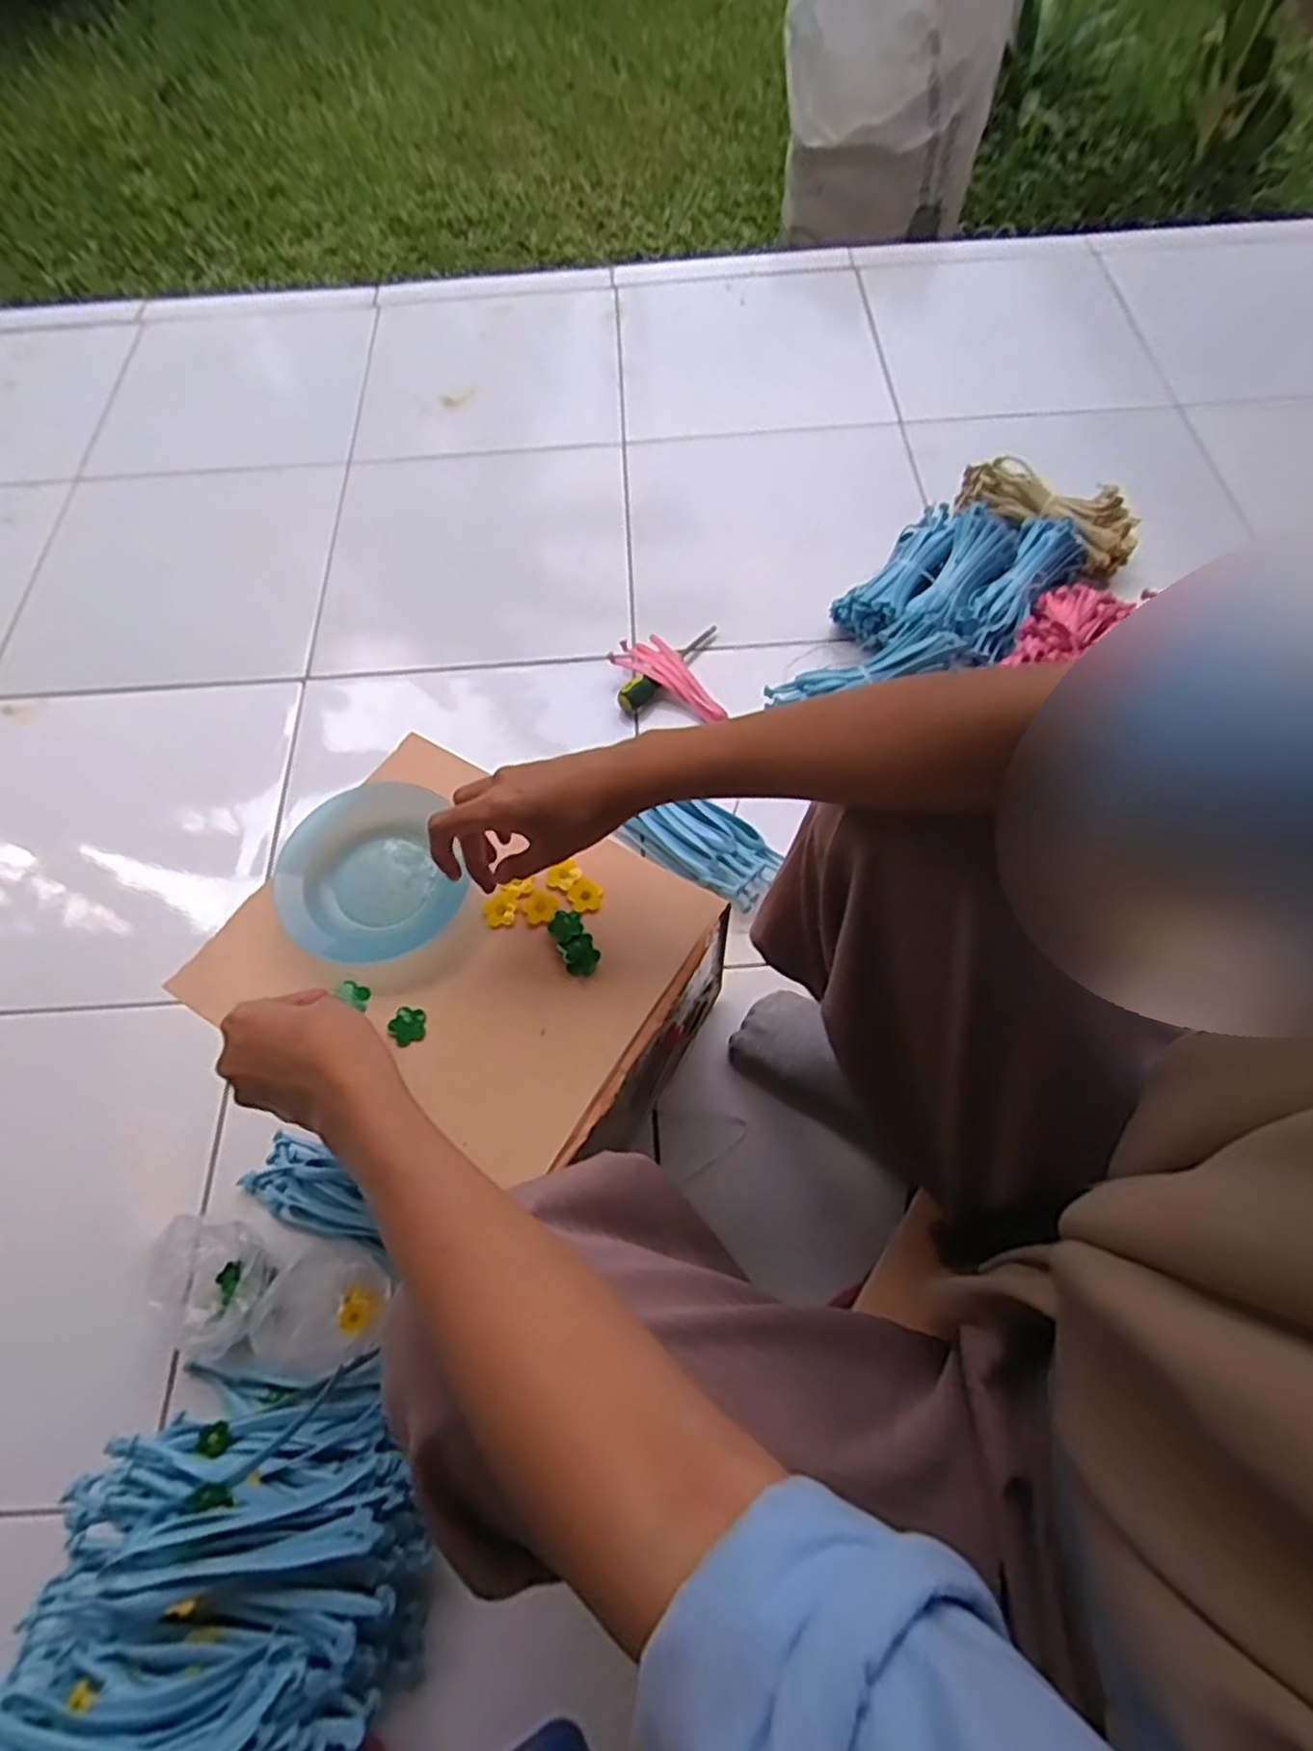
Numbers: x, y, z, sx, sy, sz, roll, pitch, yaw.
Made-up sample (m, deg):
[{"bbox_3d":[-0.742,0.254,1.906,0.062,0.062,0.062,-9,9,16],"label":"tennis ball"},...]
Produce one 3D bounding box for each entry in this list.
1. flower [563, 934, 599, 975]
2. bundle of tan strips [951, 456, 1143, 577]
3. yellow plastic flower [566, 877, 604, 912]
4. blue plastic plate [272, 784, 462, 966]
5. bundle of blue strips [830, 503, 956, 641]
[{"bbox_3d":[-0.049,0.052,0.500,0.023,0.005,0.026,-25,66,-10],"label":"flower"},{"bbox_3d":[0.490,-0.456,0.970,0.090,0.079,0.235,-39,69,-15],"label":"bundle of tan strips"},{"bbox_3d":[-0.048,0.013,0.521,0.024,0.004,0.024,-1,64,2],"label":"yellow plastic flower"},{"bbox_3d":[-0.196,-0.002,0.521,0.114,0.012,0.118,3,77,-12],"label":"blue plastic plate"},{"bbox_3d":[0.289,-0.368,0.926,0.078,0.046,0.205,30,69,15],"label":"bundle of blue strips"}]

